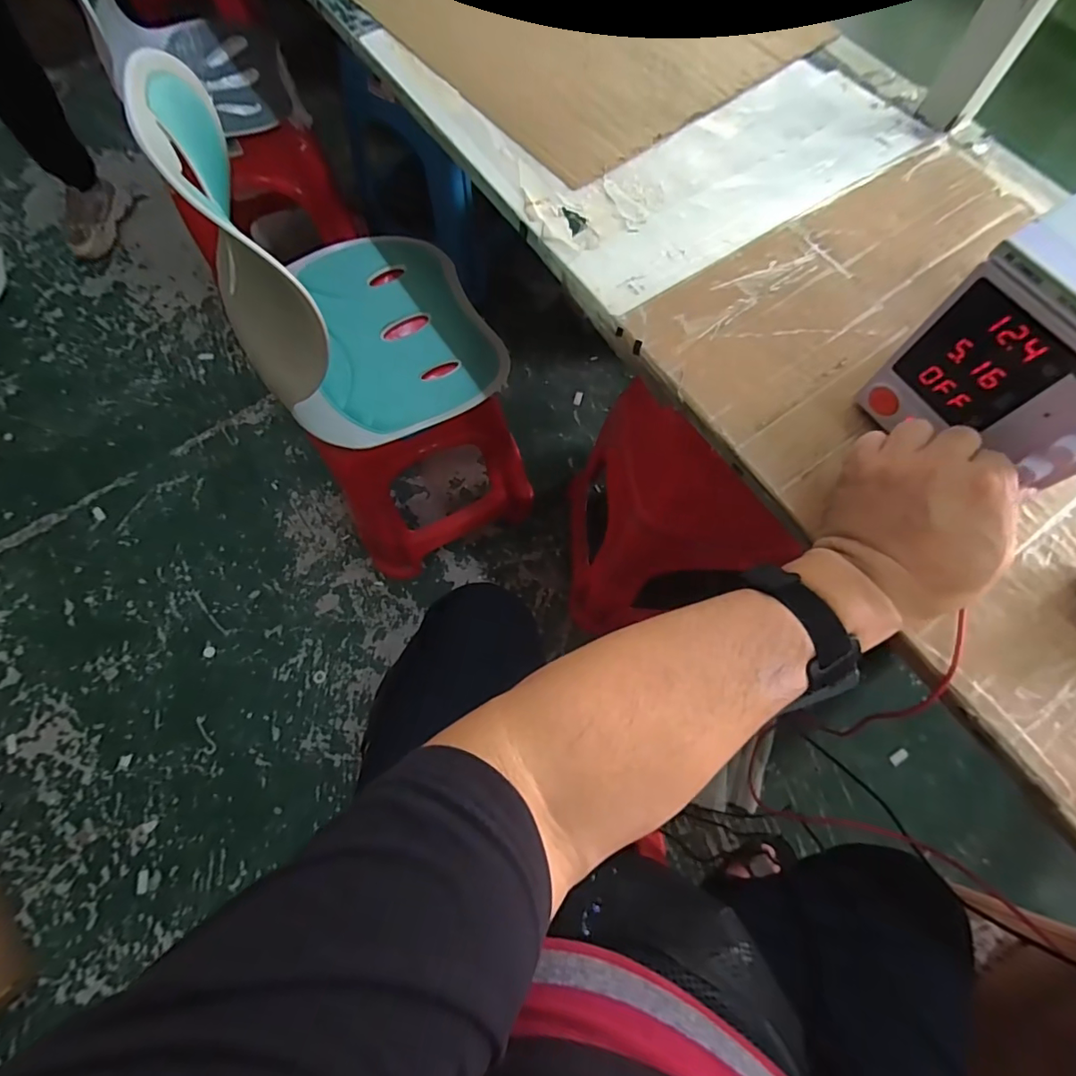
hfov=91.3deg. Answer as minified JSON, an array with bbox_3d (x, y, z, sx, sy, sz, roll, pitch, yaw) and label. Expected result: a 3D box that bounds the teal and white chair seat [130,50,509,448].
[{"bbox_3d":[-0.224,-0.336,0.619,0.286,0.326,0.313,-30,74,-11],"label":"teal and white chair seat"}]

